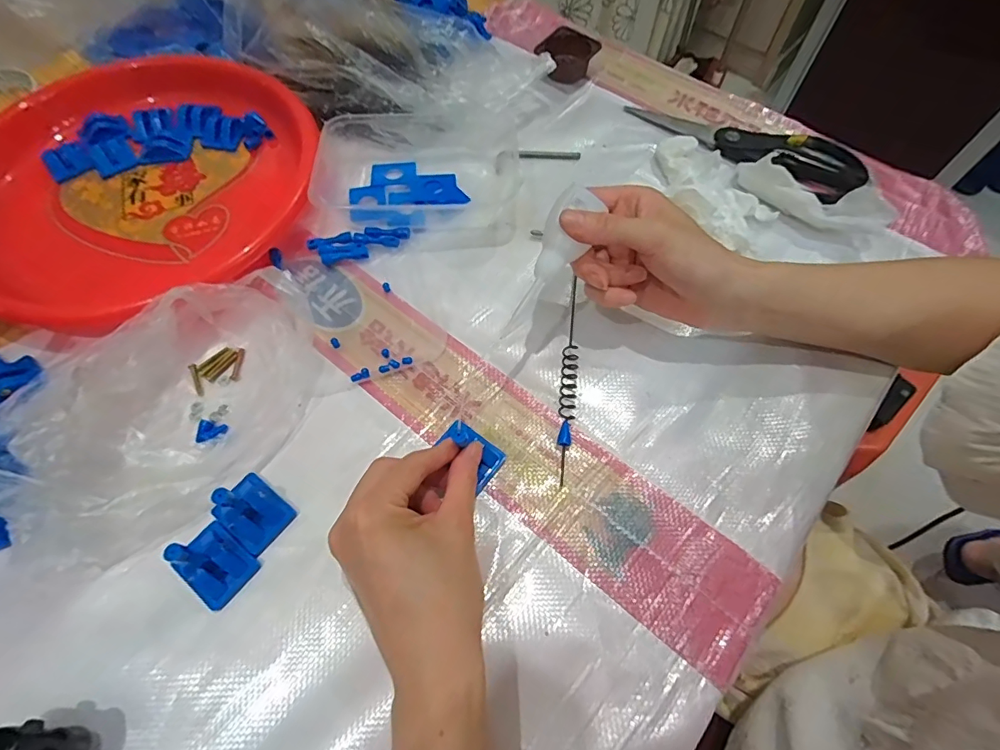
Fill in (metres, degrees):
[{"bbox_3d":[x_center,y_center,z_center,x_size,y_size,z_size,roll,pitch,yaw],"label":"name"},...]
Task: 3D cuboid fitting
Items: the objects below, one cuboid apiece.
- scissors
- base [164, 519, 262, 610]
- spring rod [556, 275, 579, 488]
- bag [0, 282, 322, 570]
[{"bbox_3d":[0.232,-0.225,0.463,0.214,0.016,0.084,33,68,15],"label":"scissors"},{"bbox_3d":[-0.172,0.108,0.284,0.040,0.044,0.034,36,69,16],"label":"base"},{"bbox_3d":[0.051,0.000,0.360,0.012,0.011,0.158,7,64,3],"label":"spring rod"},{"bbox_3d":[-0.221,0.009,0.308,0.137,0.084,0.204,36,69,16],"label":"bag"}]

